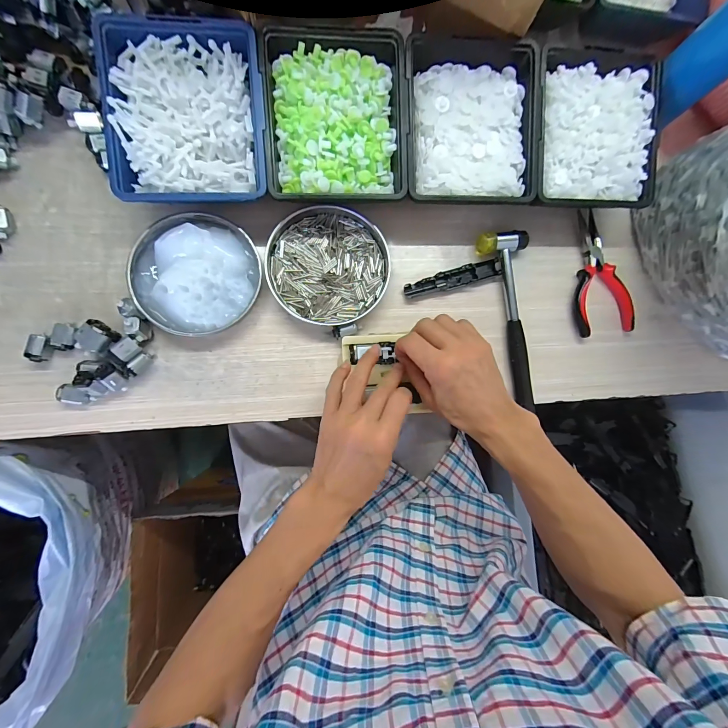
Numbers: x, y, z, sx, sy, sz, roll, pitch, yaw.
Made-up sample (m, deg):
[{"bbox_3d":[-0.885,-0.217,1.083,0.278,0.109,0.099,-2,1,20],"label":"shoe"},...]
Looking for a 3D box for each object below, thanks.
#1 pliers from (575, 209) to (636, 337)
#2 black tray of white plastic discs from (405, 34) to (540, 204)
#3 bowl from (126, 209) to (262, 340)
[{"bbox_3d":[0.298,-0.115,0.413,0.075,0.017,0.154,-4,87,-7],"label":"pliers"},{"bbox_3d":[0.117,-0.266,0.353,0.142,0.034,0.171,-3,86,-7],"label":"black tray of white plastic discs"},{"bbox_3d":[-0.180,-0.097,0.350,0.128,0.031,0.126,0,86,-7],"label":"bowl"}]

